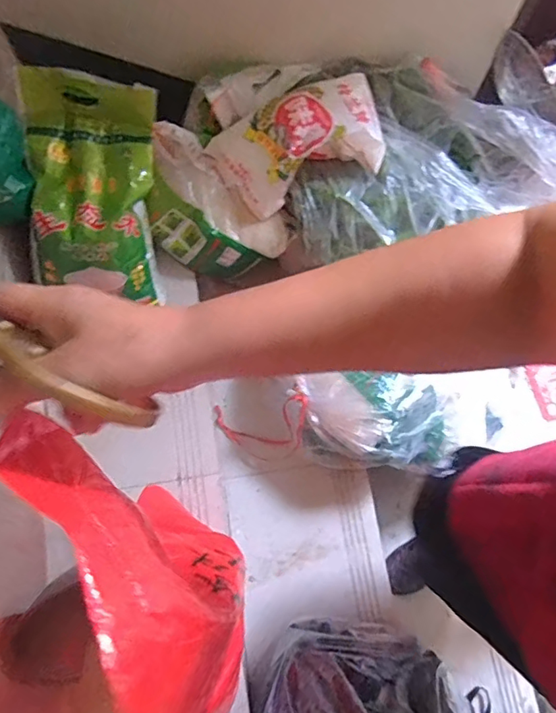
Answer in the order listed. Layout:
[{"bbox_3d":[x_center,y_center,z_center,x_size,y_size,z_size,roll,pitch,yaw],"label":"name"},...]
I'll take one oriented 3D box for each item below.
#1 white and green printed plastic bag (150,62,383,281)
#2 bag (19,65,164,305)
[{"bbox_3d":[-0.032,-0.346,0.921,0.416,0.162,0.264,-32,78,-9],"label":"white and green printed plastic bag"},{"bbox_3d":[-0.287,-0.247,0.827,0.195,0.083,0.355,-1,106,-18],"label":"bag"}]

